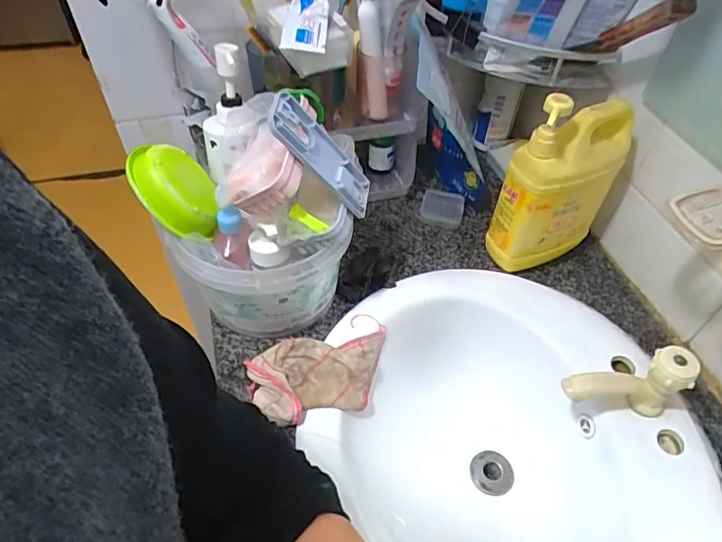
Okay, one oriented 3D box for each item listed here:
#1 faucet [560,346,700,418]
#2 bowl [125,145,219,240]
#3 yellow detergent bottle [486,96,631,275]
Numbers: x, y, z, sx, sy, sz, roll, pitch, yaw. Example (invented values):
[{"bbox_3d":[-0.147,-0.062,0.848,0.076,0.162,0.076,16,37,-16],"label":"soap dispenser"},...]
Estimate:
[{"bbox_3d":[0.288,0.134,0.563,0.130,0.111,0.043,-4,52,-10],"label":"faucet"},{"bbox_3d":[-0.204,-0.093,0.575,0.122,0.049,0.081,44,23,-4],"label":"bowl"},{"bbox_3d":[0.251,-0.105,0.658,0.130,0.248,0.076,-21,56,-22],"label":"yellow detergent bottle"}]

